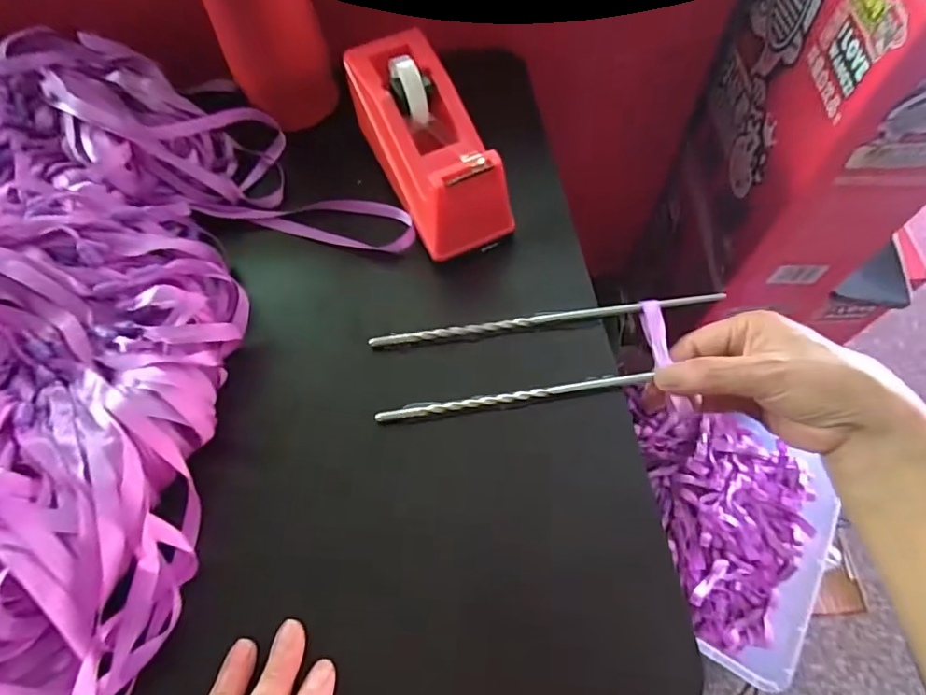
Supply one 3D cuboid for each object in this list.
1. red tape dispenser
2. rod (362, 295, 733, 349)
[{"bbox_3d":[-0.026,-0.140,0.347,0.064,0.067,0.160,-24,77,-11],"label":"red tape dispenser"},{"bbox_3d":[0.053,-0.018,0.331,0.218,0.010,0.008,-7,63,-1],"label":"rod"}]

